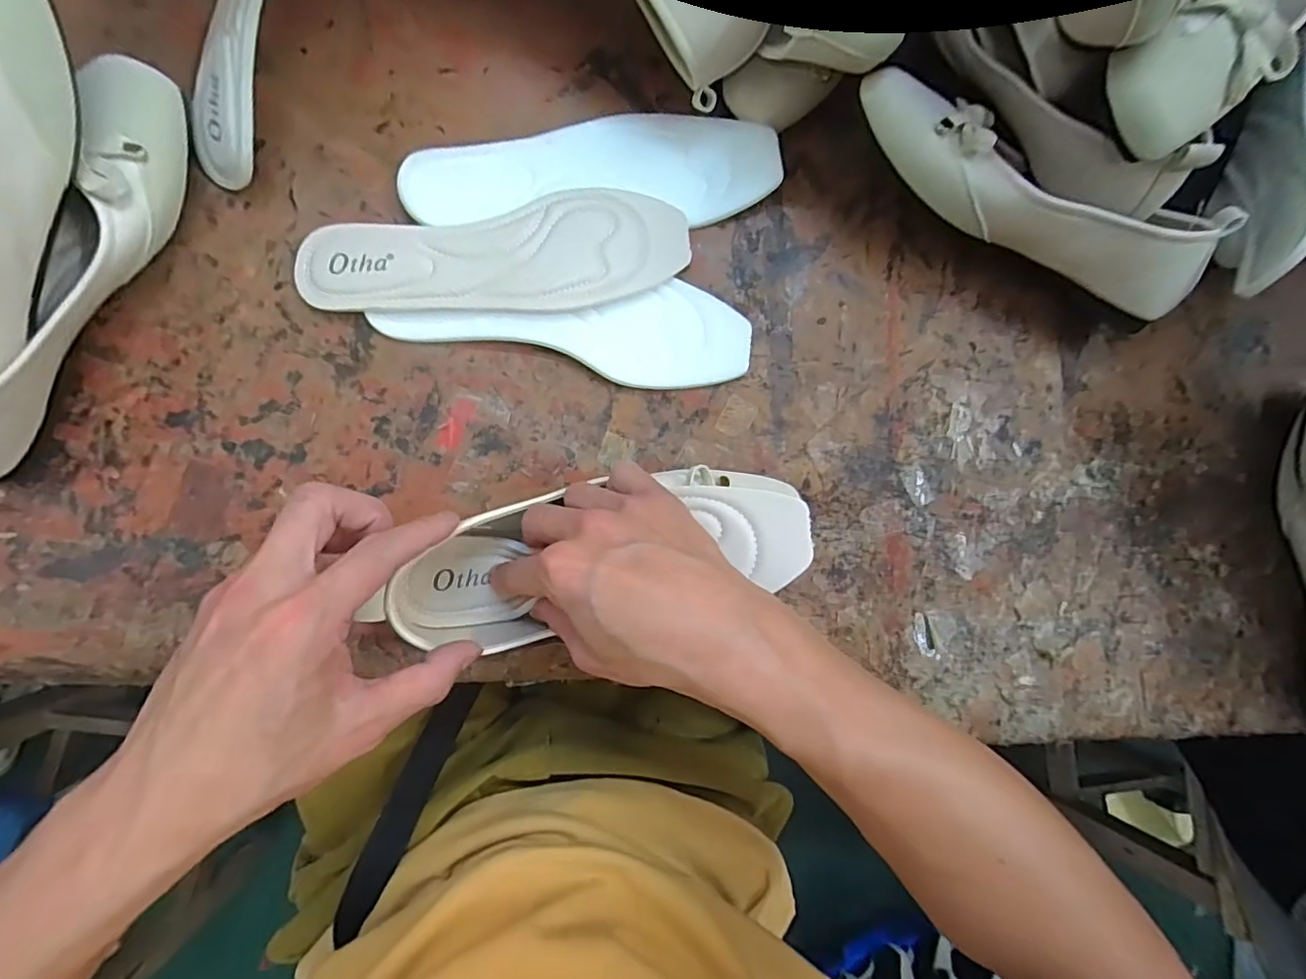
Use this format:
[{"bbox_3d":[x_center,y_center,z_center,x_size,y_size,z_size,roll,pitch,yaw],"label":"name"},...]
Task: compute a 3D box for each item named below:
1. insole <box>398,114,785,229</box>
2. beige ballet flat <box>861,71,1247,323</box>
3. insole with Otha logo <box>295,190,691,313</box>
[{"bbox_3d":[-0.037,-0.213,0.373,0.238,0.016,0.075,-6,86,-7],"label":"insole"},{"bbox_3d":[0.237,-0.188,0.347,0.242,0.057,0.087,21,84,-5],"label":"beige ballet flat"},{"bbox_3d":[-0.096,-0.146,0.362,0.238,0.015,0.071,-9,87,-7],"label":"insole with Otha logo"}]

